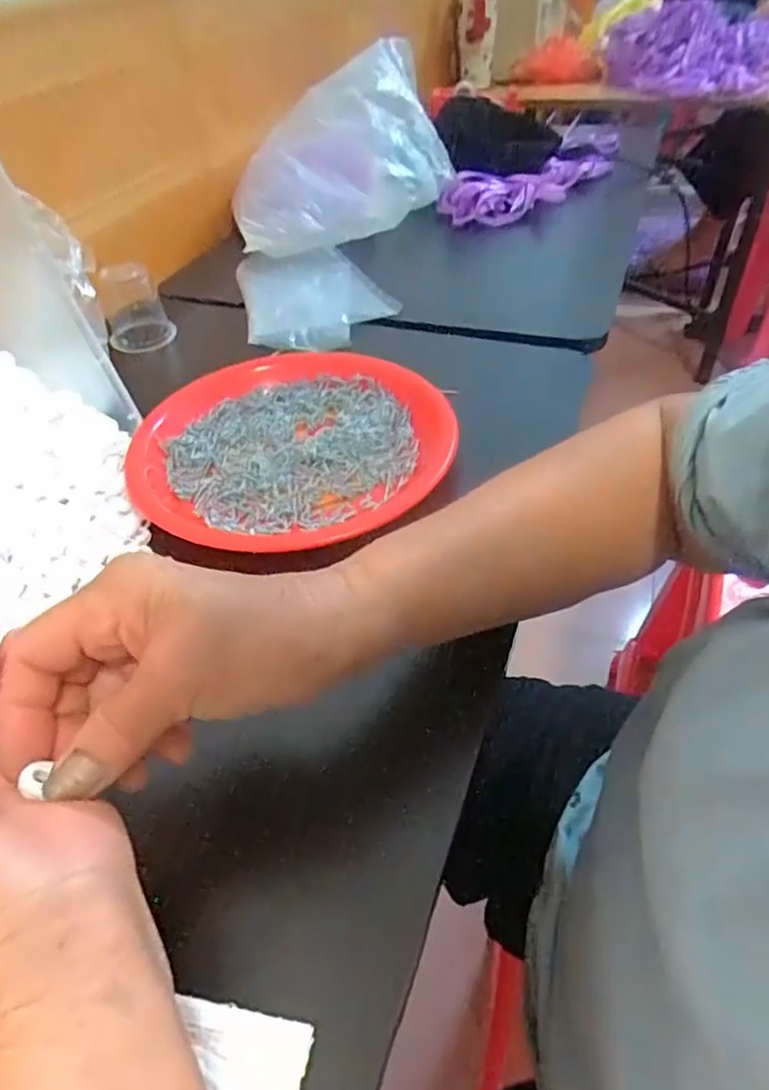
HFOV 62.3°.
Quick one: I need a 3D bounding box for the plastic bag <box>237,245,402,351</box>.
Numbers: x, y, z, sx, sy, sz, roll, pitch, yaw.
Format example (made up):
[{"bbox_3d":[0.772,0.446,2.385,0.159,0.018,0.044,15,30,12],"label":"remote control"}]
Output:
[{"bbox_3d":[-0.074,-0.263,0.654,0.142,0.020,0.206,-12,43,-7],"label":"plastic bag"}]

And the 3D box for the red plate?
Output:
[{"bbox_3d":[-0.065,-0.076,0.465,0.230,0.027,0.209,-34,50,-27],"label":"red plate"}]

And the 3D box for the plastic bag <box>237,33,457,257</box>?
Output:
[{"bbox_3d":[-0.038,-0.446,0.750,0.110,0.139,0.330,26,65,29],"label":"plastic bag"}]

